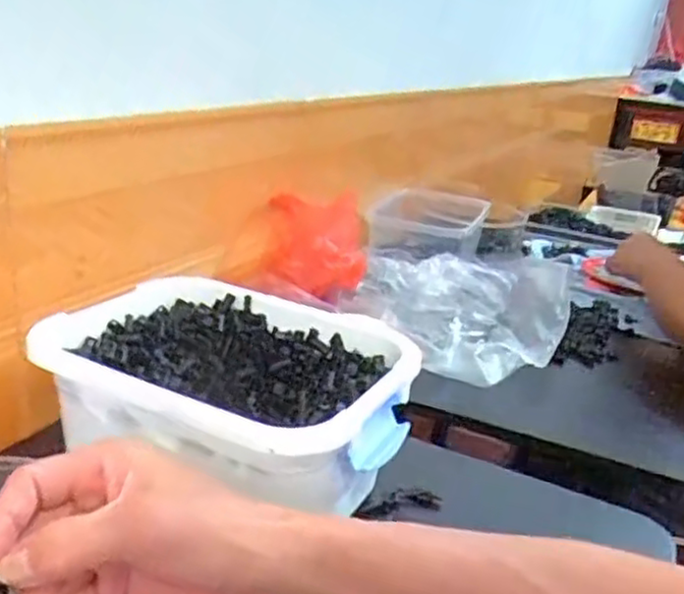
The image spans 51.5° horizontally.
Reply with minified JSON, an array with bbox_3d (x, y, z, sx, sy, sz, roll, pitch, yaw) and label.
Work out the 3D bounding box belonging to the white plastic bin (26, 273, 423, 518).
[{"bbox_3d":[-0.084,0.075,0.527,0.252,0.114,0.180,16,23,24],"label":"white plastic bin"}]

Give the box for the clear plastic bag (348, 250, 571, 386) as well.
[{"bbox_3d":[0.119,0.015,0.821,0.253,0.053,0.233,16,23,23],"label":"clear plastic bag"}]

